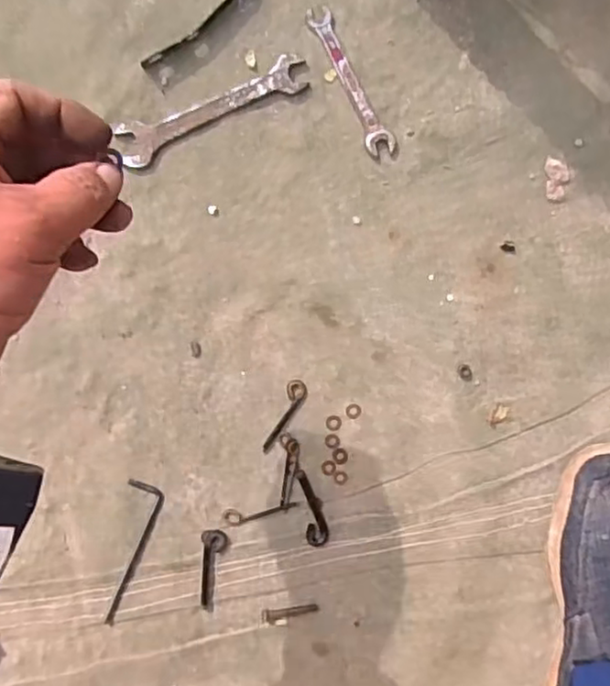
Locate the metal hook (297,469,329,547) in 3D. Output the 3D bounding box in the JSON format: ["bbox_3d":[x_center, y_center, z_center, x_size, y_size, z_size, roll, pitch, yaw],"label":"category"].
[{"bbox_3d":[0.006,0.132,0.543,0.017,0.004,0.063,-12,97,-5],"label":"metal hook"}]

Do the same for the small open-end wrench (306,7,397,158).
[{"bbox_3d":[0.035,-0.195,0.509,0.022,0.005,0.115,-27,98,-3],"label":"small open-end wrench"}]

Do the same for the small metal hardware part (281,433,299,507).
[{"bbox_3d":[-0.013,0.102,0.539,0.014,0.004,0.058,3,95,-7],"label":"small metal hardware part"}]

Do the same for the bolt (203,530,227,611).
[{"bbox_3d":[-0.072,0.180,0.537,0.019,0.004,0.065,0,96,-6],"label":"bolt"}]

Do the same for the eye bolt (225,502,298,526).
[{"bbox_3d":[-0.035,0.133,0.539,0.057,0.004,0.013,-12,97,-5],"label":"eye bolt"}]

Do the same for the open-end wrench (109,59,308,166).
[{"bbox_3d":[-0.069,-0.173,0.501,0.145,0.007,0.031,-27,98,-3],"label":"open-end wrench"}]

